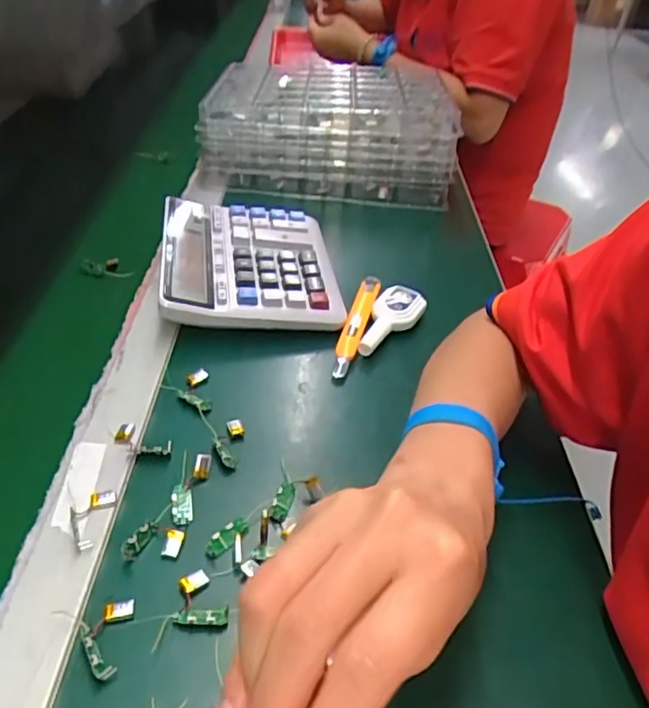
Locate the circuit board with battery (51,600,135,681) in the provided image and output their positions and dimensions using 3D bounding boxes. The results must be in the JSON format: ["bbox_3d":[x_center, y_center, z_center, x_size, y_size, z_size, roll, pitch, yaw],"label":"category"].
[{"bbox_3d":[-0.118,0.145,0.308,0.038,0.008,0.040,-4,40,-11],"label":"circuit board with battery"}]

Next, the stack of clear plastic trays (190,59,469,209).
[{"bbox_3d":[0.008,-0.293,0.791,0.300,0.117,0.205,7,39,1],"label":"stack of clear plastic trays"}]

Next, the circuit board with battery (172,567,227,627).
[{"bbox_3d":[-0.066,0.133,0.332,0.029,0.009,0.029,3,39,-4],"label":"circuit board with battery"}]

